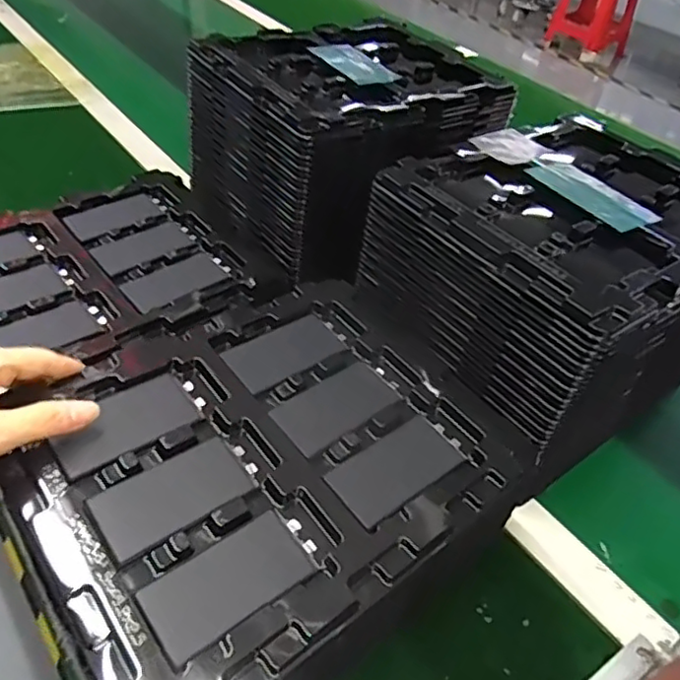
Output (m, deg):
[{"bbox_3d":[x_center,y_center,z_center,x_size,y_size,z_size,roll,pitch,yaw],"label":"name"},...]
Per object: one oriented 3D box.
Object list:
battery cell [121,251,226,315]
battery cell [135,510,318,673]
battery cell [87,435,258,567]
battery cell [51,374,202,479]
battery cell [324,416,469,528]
[{"bbox_3d":[-0.140,-0.050,0.529,0.086,0.004,0.046,-32,56,-33],"label":"battery cell"},{"bbox_3d":[-0.057,0.125,0.319,0.084,0.007,0.044,-28,54,-31],"label":"battery cell"},{"bbox_3d":[-0.093,0.087,0.348,0.083,0.006,0.044,-28,54,-31],"label":"battery cell"},{"bbox_3d":[-0.130,0.050,0.373,0.082,0.010,0.043,-28,54,-31],"label":"battery cell"},{"bbox_3d":[0.036,0.077,0.380,0.086,0.004,0.044,-28,54,-31],"label":"battery cell"}]

